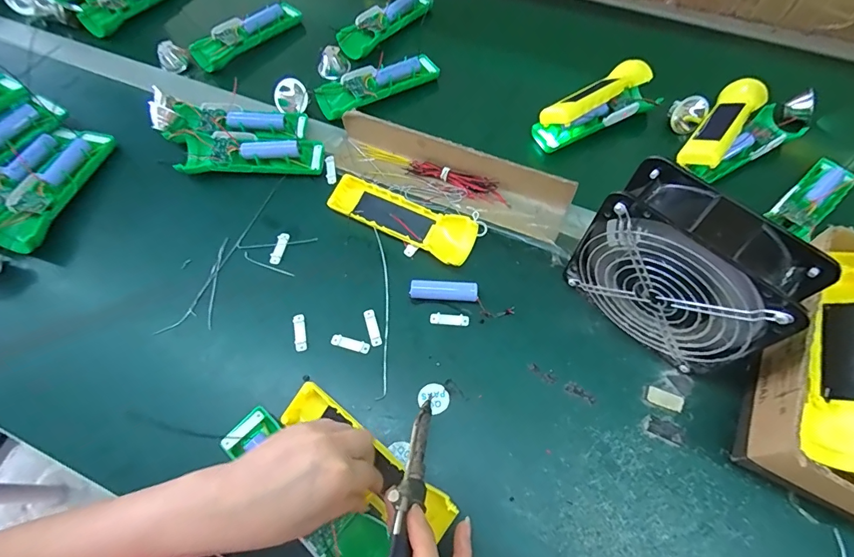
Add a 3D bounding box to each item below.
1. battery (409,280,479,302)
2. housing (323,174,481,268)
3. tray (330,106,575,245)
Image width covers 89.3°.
[{"bbox_3d":[0.017,0.013,0.429,0.067,0.015,0.018,4,65,5],"label":"battery"},{"bbox_3d":[-0.028,-0.066,0.464,0.161,0.022,0.049,27,69,14],"label":"housing"},{"bbox_3d":[0.018,-0.116,0.478,0.276,0.038,0.071,24,68,13],"label":"tray"}]

